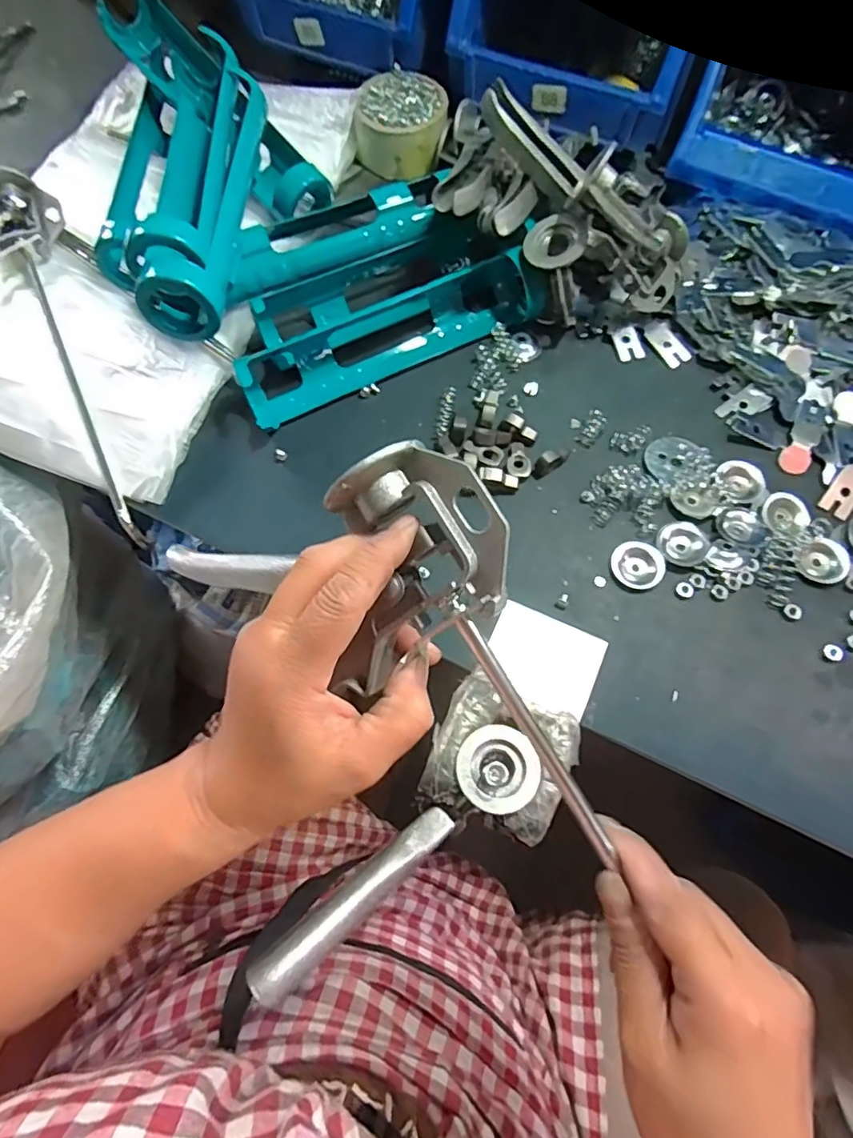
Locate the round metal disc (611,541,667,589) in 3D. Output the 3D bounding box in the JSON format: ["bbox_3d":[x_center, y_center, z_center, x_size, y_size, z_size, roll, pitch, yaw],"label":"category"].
[{"bbox_3d":[0.148,-0.003,0.391,0.035,0.004,0.034,0,68,1],"label":"round metal disc"}]

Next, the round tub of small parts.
[{"bbox_3d":[-0.023,-0.414,0.526,0.085,0.040,0.090,-1,68,1],"label":"round tub of small parts"}]

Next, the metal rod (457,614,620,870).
[{"bbox_3d":[0.044,0.068,0.225,0.007,0.006,0.116,-33,96,-12],"label":"metal rod"}]

